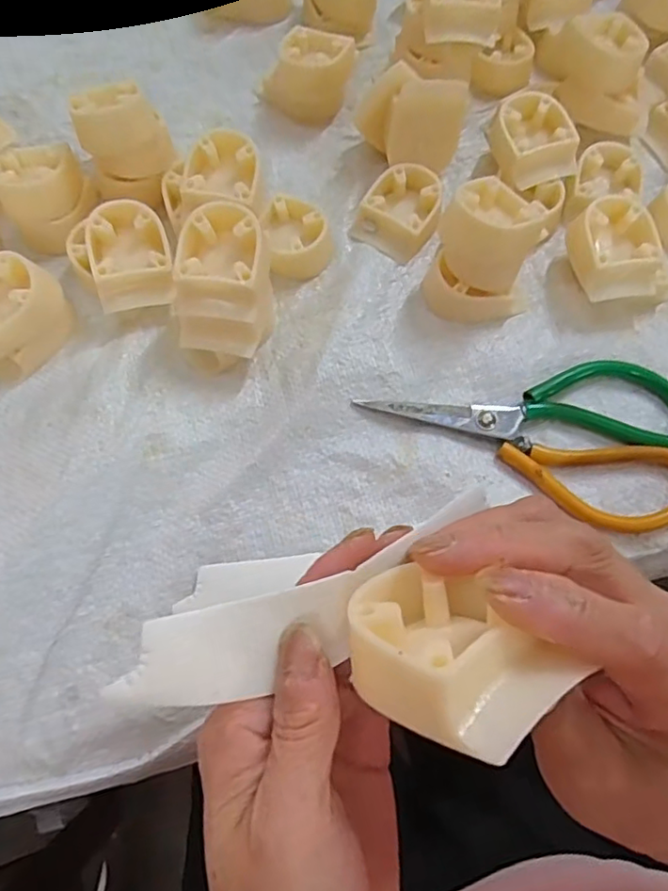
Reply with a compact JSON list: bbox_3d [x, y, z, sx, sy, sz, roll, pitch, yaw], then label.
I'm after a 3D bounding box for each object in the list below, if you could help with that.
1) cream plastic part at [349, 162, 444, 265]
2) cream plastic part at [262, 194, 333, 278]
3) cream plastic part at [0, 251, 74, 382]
[{"bbox_3d":[0.046,-0.155,0.391,0.050,0.021,0.057,34,72,11],"label":"cream plastic part"},{"bbox_3d":[-0.023,-0.134,0.381,0.042,0.020,0.052,-9,69,-5],"label":"cream plastic part"},{"bbox_3d":[-0.189,-0.077,0.342,0.052,0.040,0.061,42,73,13],"label":"cream plastic part"}]

